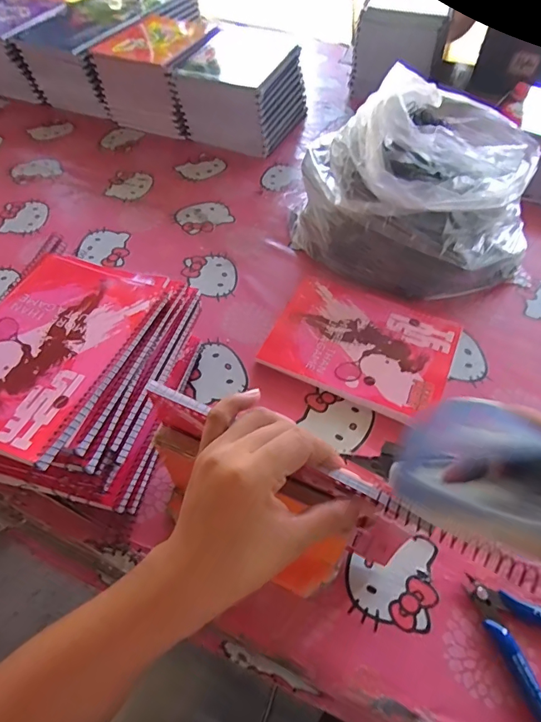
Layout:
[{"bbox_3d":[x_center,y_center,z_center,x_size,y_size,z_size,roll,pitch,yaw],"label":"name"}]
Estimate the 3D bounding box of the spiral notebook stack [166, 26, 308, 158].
[{"bbox_3d":[-0.054,-0.477,0.785,0.179,0.119,0.201,20,56,15],"label":"spiral notebook stack"}]

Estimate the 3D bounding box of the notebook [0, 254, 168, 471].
[{"bbox_3d":[-0.200,-0.018,0.400,0.148,0.009,0.199,17,55,12],"label":"notebook"}]

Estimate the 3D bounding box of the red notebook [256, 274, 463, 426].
[{"bbox_3d":[0.103,-0.018,0.506,0.193,0.021,0.154,24,57,17],"label":"red notebook"}]

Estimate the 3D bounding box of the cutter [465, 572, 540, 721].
[{"bbox_3d":[0.196,0.212,0.330,0.080,0.019,0.108,-37,61,-24],"label":"cutter"}]

